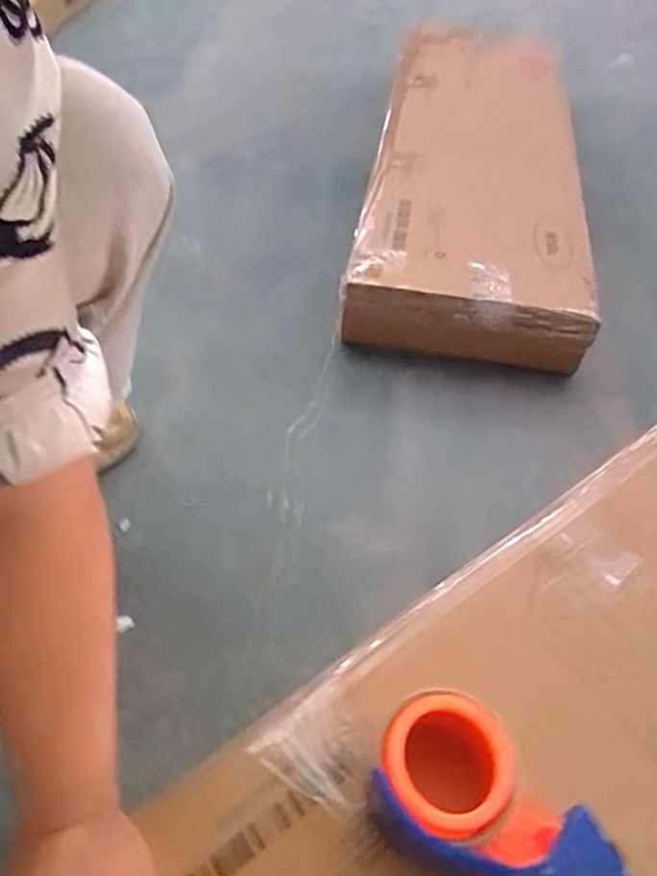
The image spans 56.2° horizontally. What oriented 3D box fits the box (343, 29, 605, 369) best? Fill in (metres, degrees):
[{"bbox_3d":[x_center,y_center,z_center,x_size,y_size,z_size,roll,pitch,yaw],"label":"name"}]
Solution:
[{"bbox_3d":[0.246,-0.474,1.051,0.318,0.132,0.976,7,49,7],"label":"box"}]

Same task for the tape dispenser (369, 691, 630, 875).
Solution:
[{"bbox_3d":[0.090,0.219,0.354,0.082,0.078,0.125,-32,58,-24],"label":"tape dispenser"}]

